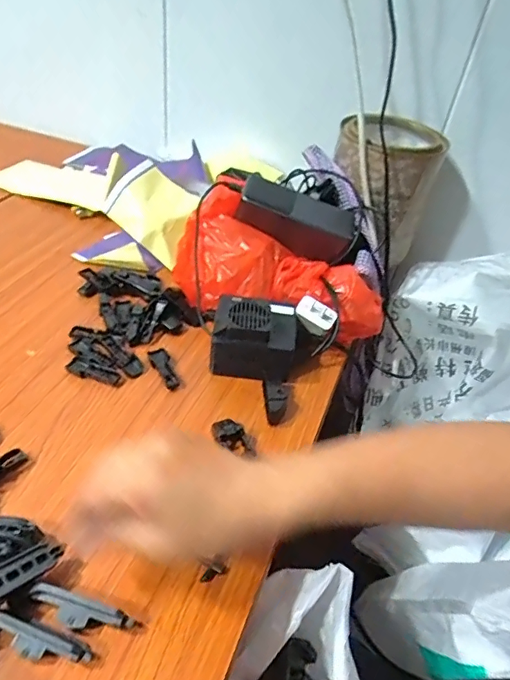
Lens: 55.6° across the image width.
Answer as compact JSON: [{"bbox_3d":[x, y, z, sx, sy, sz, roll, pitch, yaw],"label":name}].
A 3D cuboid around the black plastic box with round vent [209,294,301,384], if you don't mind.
[{"bbox_3d":[0.001,-0.006,0.462,0.074,0.059,0.069,9,42,2],"label":"black plastic box with round vent"}]

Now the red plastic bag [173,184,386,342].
[{"bbox_3d":[0.025,-0.067,0.502,0.222,0.092,0.120,21,44,15],"label":"red plastic bag"}]

